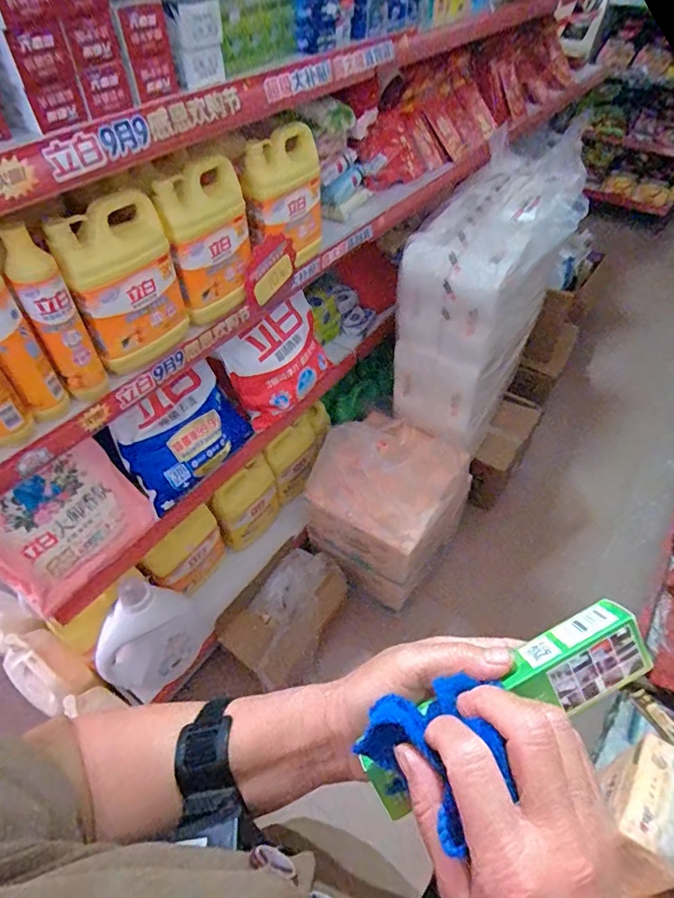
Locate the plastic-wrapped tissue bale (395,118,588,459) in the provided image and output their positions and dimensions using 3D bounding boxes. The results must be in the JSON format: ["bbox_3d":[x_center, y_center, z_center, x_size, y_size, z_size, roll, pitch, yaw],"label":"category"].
[{"bbox_3d":[0.400,-0.422,1.271,0.279,0.470,0.683,26,54,19],"label":"plastic-wrapped tissue bale"}]

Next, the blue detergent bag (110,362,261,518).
[{"bbox_3d":[-0.300,-0.026,0.938,0.251,0.070,0.188,-46,109,-29],"label":"blue detergent bag"}]

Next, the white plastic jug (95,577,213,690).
[{"bbox_3d":[-0.391,0.399,1.028,0.103,0.311,0.220,34,57,25],"label":"white plastic jug"}]

